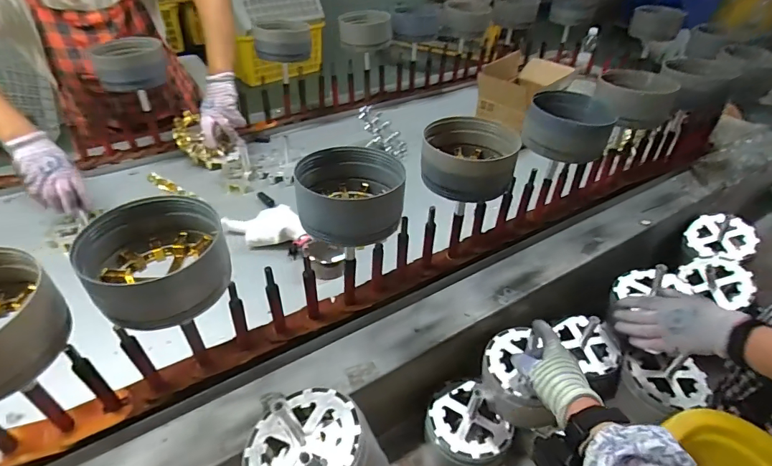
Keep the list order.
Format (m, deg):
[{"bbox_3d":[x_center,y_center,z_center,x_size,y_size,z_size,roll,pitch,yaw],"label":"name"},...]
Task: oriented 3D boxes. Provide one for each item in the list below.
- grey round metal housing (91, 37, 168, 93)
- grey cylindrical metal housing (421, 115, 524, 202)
[{"bbox_3d":[-0.533,-0.357,0.892,0.128,0.074,0.117,-20,46,-25],"label":"grey round metal housing"},{"bbox_3d":[0.122,-0.114,0.629,0.129,0.089,0.122,10,41,7],"label":"grey cylindrical metal housing"}]

